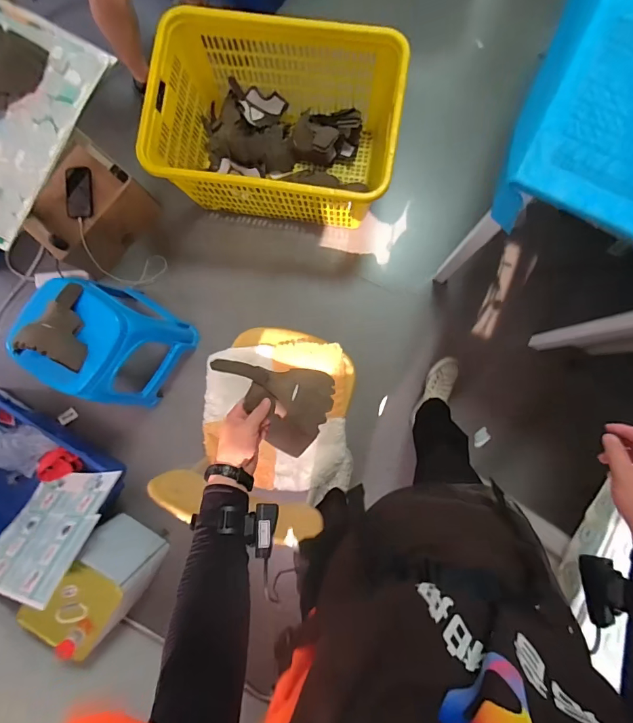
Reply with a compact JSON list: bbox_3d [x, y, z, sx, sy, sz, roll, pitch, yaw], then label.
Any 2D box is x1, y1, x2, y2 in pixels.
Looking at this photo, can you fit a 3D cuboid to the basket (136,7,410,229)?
[{"bbox_3d":[-0.136,-0.799,1.426,0.791,0.414,0.556,9,88,2],"label":"basket"}]

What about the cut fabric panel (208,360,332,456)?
[{"bbox_3d":[-0.073,0.078,0.685,0.200,0.027,0.142,6,86,-11],"label":"cut fabric panel"}]

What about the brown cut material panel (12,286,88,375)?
[{"bbox_3d":[-0.722,-0.108,1.145,0.157,0.111,0.235,19,89,2],"label":"brown cut material panel"}]

